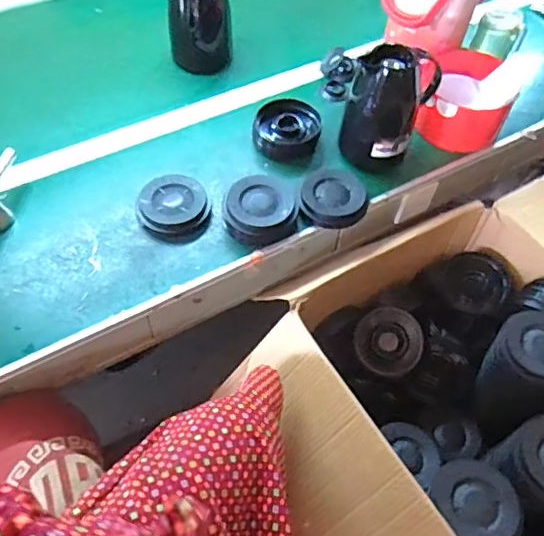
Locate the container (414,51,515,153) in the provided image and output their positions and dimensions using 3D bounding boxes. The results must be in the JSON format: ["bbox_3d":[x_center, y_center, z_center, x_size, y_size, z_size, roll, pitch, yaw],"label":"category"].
[{"bbox_3d":[0.367,-0.315,1.069,0.163,0.099,0.196,19,57,10],"label":"container"}]

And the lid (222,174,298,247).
[{"bbox_3d":[-0.021,-0.098,0.932,0.121,0.043,0.129,1,55,-2],"label":"lid"}]

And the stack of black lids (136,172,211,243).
[{"bbox_3d":[-0.168,-0.105,0.935,0.110,0.029,0.136,-25,60,-19],"label":"stack of black lids"}]

